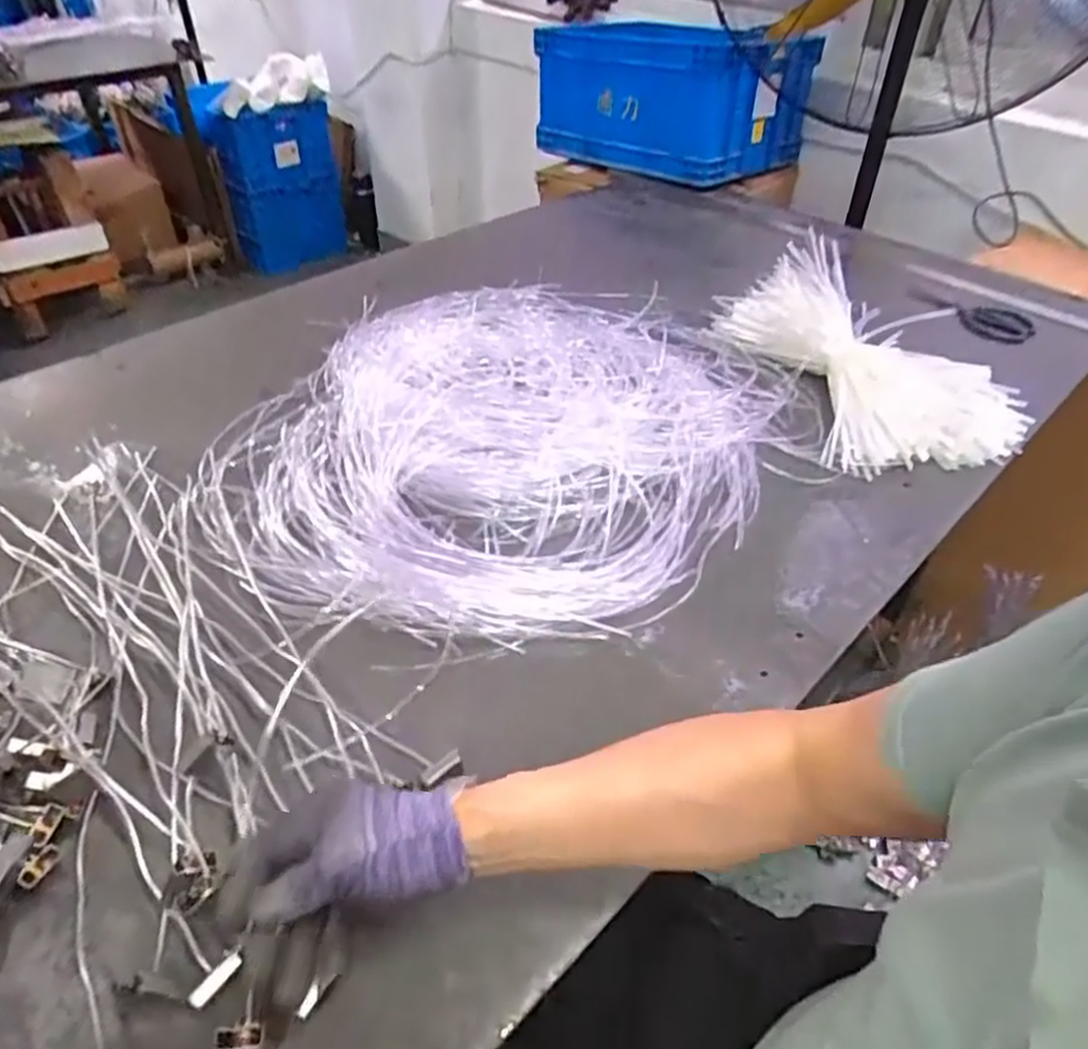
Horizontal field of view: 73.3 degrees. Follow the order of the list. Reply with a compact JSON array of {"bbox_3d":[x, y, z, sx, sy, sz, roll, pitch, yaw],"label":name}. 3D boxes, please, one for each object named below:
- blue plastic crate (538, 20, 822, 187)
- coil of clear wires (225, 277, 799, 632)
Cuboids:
[{"bbox_3d":[0.258,-0.957,1.632,0.590,0.254,0.320,31,50,28],"label":"blue plastic crate"},{"bbox_3d":[-0.032,-0.128,0.855,0.549,0.066,0.651,20,46,19],"label":"coil of clear wires"}]

